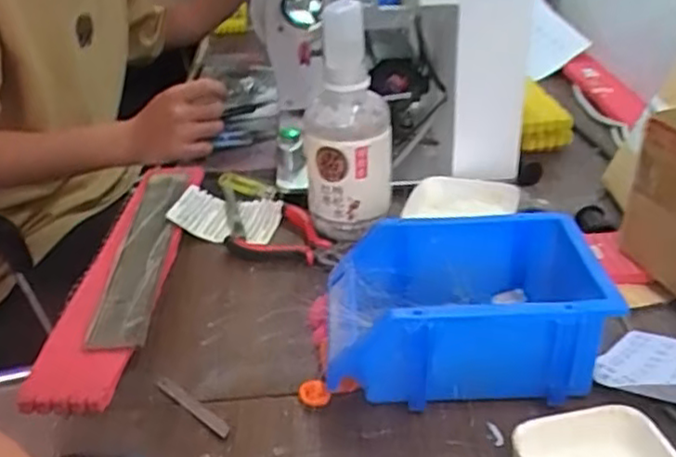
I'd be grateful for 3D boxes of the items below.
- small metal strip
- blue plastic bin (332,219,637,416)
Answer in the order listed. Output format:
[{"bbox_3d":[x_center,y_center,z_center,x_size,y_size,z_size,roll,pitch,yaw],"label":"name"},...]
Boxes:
[{"bbox_3d":[-0.098,0.119,0.456,0.010,0.005,0.077,-28,39,-36],"label":"small metal strip"},{"bbox_3d":[0.087,0.053,0.474,0.184,0.078,0.128,-1,31,3],"label":"blue plastic bin"}]

